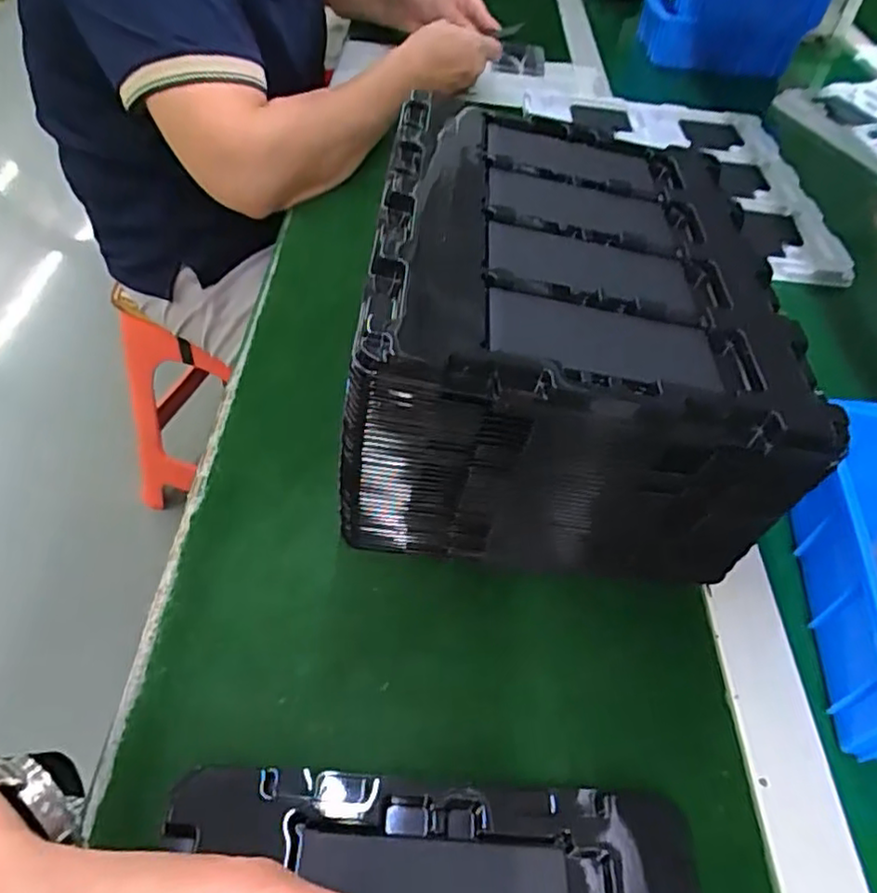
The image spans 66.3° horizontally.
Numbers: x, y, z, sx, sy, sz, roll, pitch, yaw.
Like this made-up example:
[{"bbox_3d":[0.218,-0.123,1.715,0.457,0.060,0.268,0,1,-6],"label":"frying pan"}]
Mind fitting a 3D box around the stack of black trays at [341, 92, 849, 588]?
[{"bbox_3d":[0.068,-0.074,0.410,0.213,0.147,0.261,5,49,-1],"label":"stack of black trays"}]

